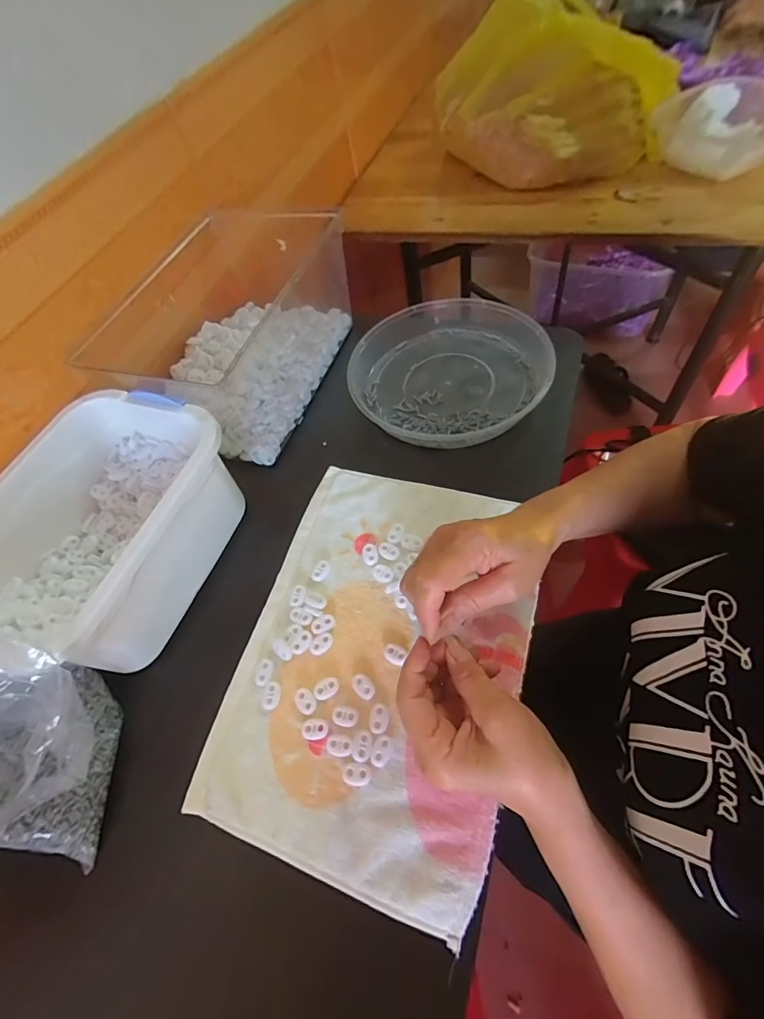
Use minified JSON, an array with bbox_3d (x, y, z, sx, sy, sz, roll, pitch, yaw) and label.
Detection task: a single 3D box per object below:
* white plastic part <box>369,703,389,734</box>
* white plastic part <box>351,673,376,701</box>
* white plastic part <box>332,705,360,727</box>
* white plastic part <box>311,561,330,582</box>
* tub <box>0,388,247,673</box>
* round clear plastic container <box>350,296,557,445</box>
[{"bbox_3d":[-0.002,0.166,0.347,0.015,0.004,0.021,3,59,12],"label":"white plastic part"},{"bbox_3d":[-0.016,0.148,0.363,0.022,0.005,0.014,35,71,27],"label":"white plastic part"},{"bbox_3d":[-0.030,0.168,0.354,0.022,0.004,0.015,10,61,16],"label":"white plastic part"},{"bbox_3d":[-0.060,0.060,0.423,0.015,0.004,0.021,28,68,24],"label":"white plastic part"},{"bbox_3d":[-0.260,0.019,0.412,0.186,0.099,0.242,12,62,18],"label":"tub"},{"bbox_3d":[0.081,-0.171,0.528,0.225,0.049,0.212,-5,58,8],"label":"round clear plastic container"}]

